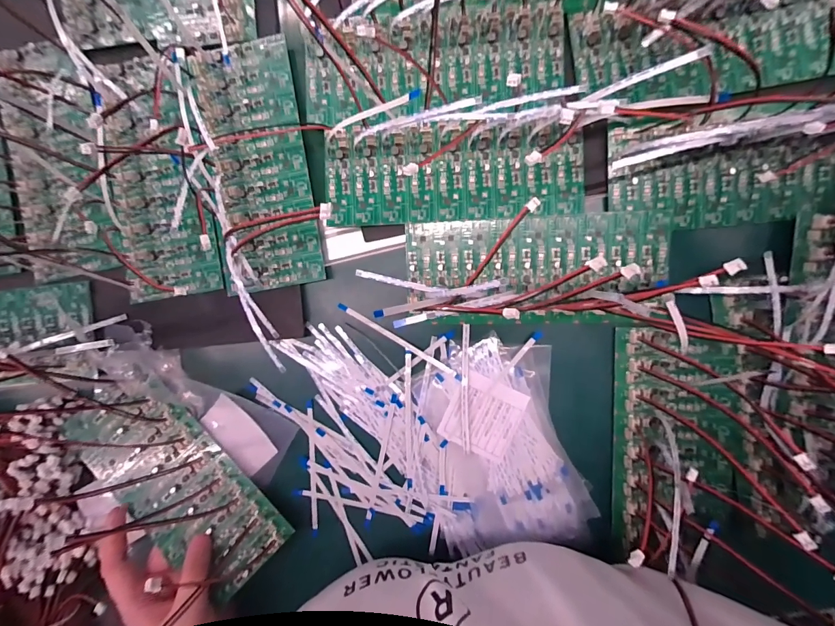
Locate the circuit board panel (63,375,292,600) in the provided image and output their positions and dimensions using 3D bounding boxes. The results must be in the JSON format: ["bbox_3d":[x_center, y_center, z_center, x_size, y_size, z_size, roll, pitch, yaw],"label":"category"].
[{"bbox_3d":[-0.199,0.138,0.318,0.083,0.021,0.193,-43,85,-7],"label":"circuit board panel"}]

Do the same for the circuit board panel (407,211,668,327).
[{"bbox_3d":[0.089,-0.033,0.302,0.190,0.010,0.083,0,92,5],"label":"circuit board panel"}]

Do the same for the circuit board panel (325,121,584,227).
[{"bbox_3d":[0.025,-0.106,0.300,0.193,0.005,0.069,-1,92,5],"label":"circuit board panel"}]

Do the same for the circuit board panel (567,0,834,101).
[{"bbox_3d":[0.218,-0.198,0.277,0.204,0.015,0.075,-4,91,6],"label":"circuit board panel"}]

